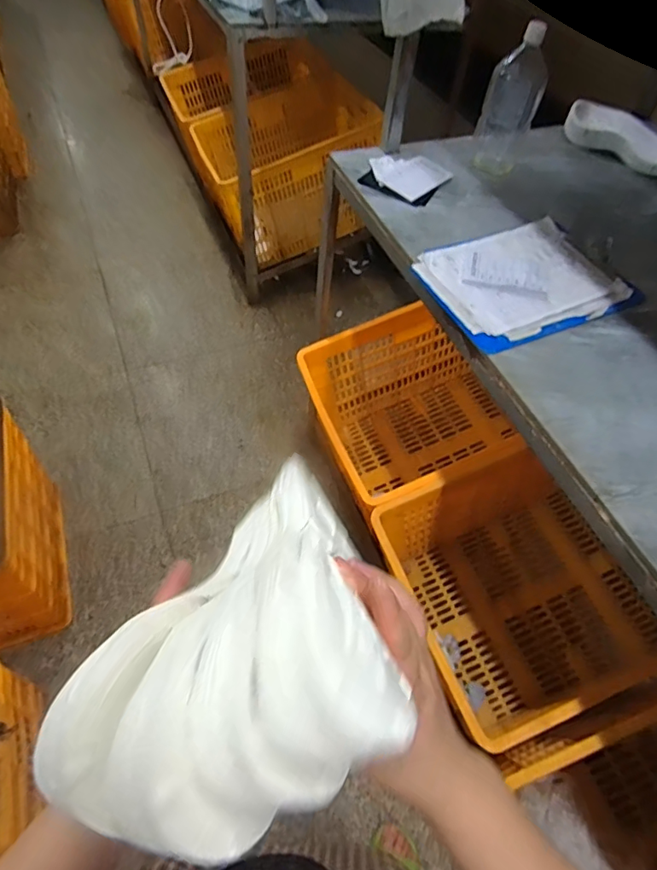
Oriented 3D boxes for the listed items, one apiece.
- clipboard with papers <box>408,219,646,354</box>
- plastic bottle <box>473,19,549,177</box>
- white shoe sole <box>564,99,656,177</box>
[{"bbox_3d":[0.300,-0.238,0.782,0.297,0.023,0.220,-20,59,-18],"label":"clipboard with papers"},{"bbox_3d":[0.330,-0.601,0.923,0.073,0.213,0.074,-23,60,-20],"label":"plastic bottle"},{"bbox_3d":[0.614,-0.601,1.037,0.268,0.056,0.093,40,60,21],"label":"white shoe sole"}]

